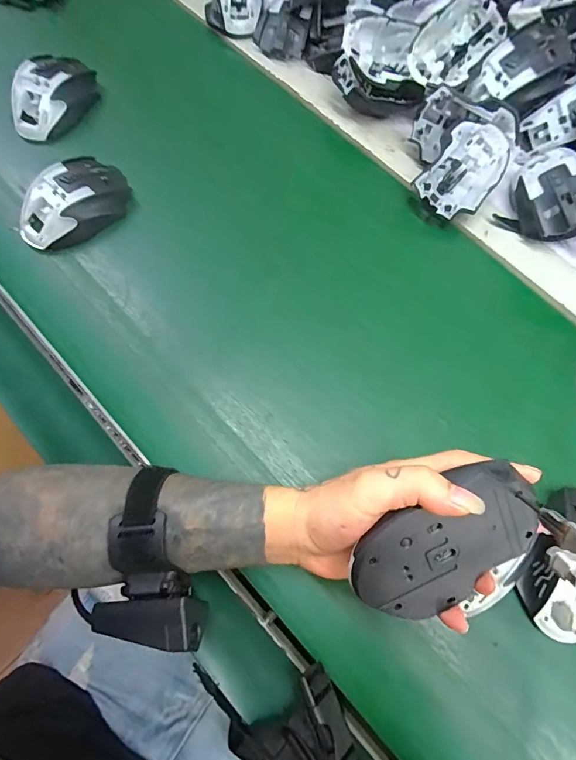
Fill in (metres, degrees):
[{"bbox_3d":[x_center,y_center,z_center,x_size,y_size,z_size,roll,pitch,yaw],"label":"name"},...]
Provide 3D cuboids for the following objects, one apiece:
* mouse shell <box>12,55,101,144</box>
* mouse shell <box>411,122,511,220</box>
[{"bbox_3d":[-0.265,-0.323,0.463,0.060,0.044,0.110,21,72,5],"label":"mouse shell"},{"bbox_3d":[0.187,-0.221,0.438,0.069,0.032,0.114,42,83,-4],"label":"mouse shell"}]

